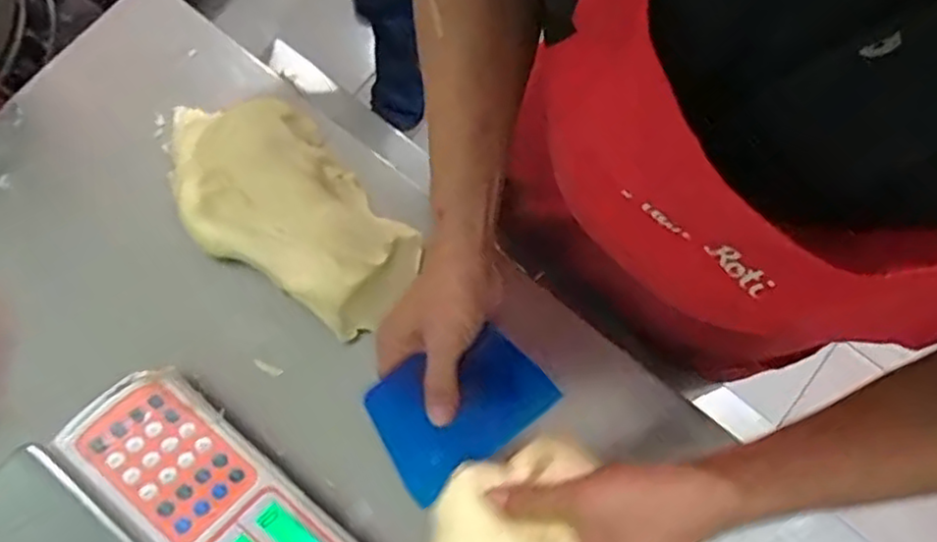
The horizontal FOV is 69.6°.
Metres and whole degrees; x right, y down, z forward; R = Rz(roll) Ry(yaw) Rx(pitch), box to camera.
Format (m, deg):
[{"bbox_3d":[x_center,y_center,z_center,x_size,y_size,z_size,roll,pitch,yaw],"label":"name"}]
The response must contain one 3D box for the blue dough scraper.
[{"bbox_3d":[-0.010,0.099,0.512,0.129,0.009,0.091,-37,72,-3],"label":"blue dough scraper"}]

